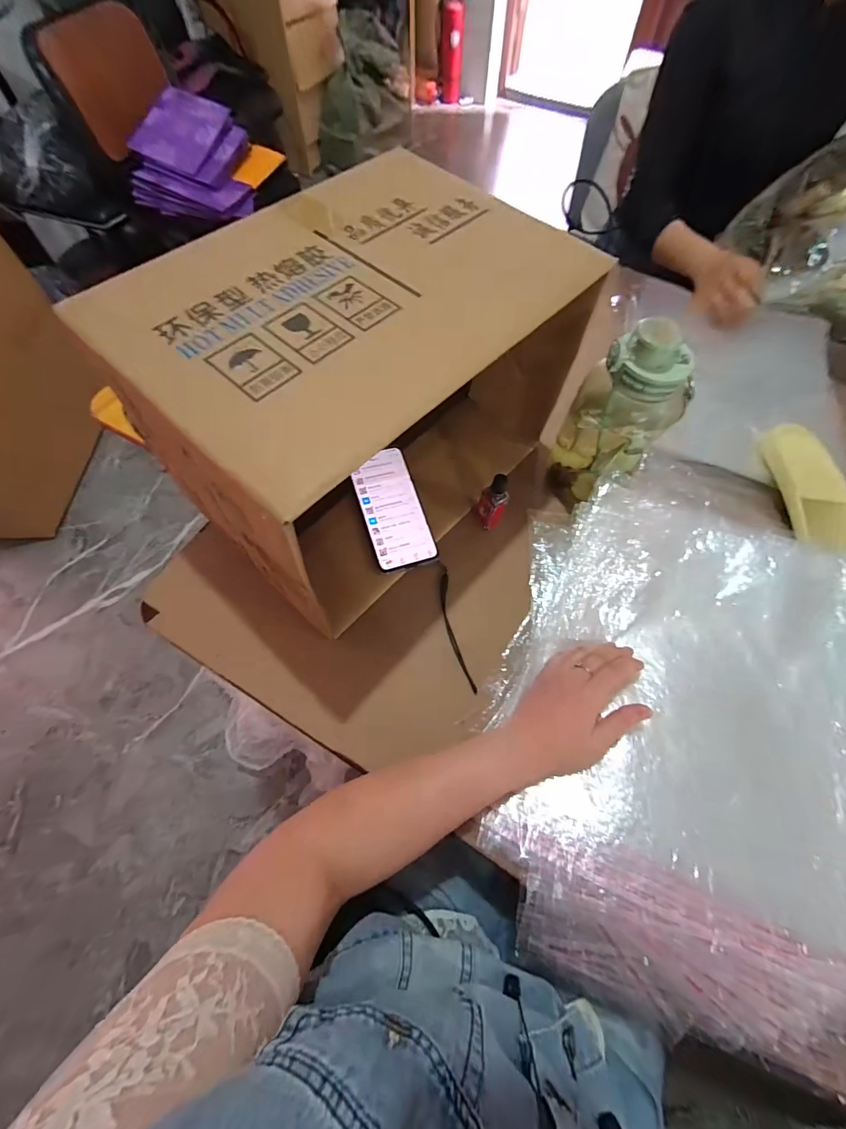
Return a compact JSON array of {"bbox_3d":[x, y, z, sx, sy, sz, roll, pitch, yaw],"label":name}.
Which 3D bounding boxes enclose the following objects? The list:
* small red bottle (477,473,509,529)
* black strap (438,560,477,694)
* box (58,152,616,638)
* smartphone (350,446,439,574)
[{"bbox_3d":[0.083,-0.074,0.505,0.029,0.083,0.025,-24,67,-11],"label":"small red bottle"},{"bbox_3d":[0.035,0.068,0.480,0.016,0.016,0.154,-10,65,-5],"label":"black strap"},{"bbox_3d":[-0.056,-0.180,0.459,0.268,0.253,0.393,39,70,17],"label":"box"},{"bbox_3d":[-0.037,-0.069,0.511,0.074,0.005,0.152,-16,75,-14],"label":"smartphone"}]

